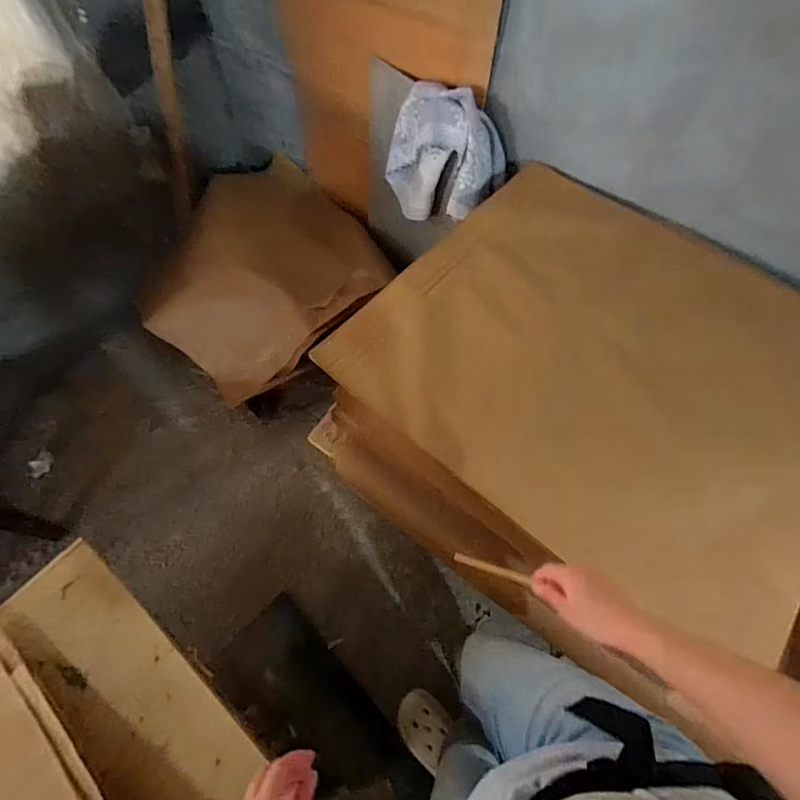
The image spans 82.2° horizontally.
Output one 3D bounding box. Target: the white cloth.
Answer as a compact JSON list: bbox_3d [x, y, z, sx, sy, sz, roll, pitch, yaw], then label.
[{"bbox_3d":[0.116,-0.587,1.132,0.155,0.331,0.277,-34,68,-15],"label":"white cloth"}]

